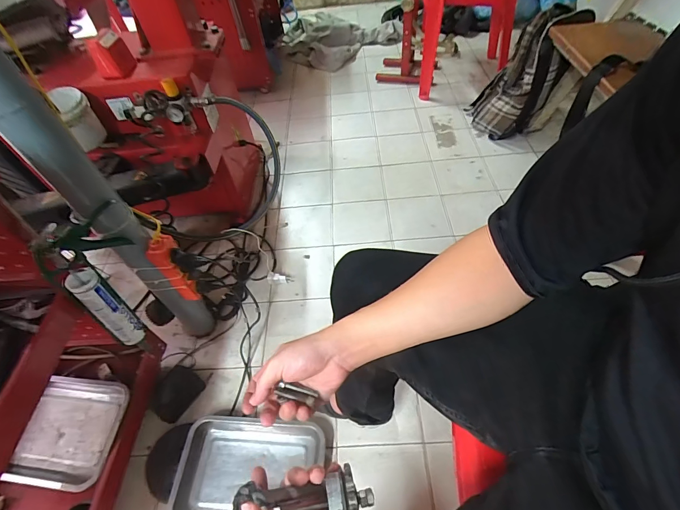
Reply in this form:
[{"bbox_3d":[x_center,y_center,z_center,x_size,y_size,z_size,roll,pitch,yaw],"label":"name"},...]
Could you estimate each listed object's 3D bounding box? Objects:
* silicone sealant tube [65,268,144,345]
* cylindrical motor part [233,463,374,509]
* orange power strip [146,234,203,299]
[{"bbox_3d":[-0.465,0.110,0.705,0.056,0.206,0.053,-30,55,-16],"label":"silicone sealant tube"},{"bbox_3d":[-0.031,0.228,0.313,0.116,0.048,0.052,-6,52,1],"label":"cylindrical motor part"},{"bbox_3d":[-0.373,0.031,0.800,0.047,0.188,0.053,-12,52,-4],"label":"orange power strip"}]

